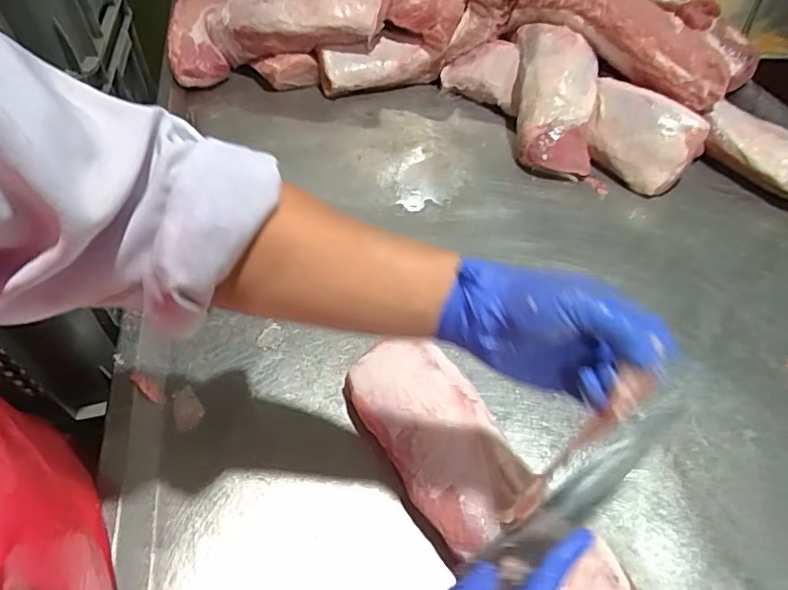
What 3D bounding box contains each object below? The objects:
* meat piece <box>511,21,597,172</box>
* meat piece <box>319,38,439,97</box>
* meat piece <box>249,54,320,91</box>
[{"bbox_3d":[0.282,-0.359,0.894,0.132,0.086,0.324,3,71,0],"label":"meat piece"},{"bbox_3d":[-0.031,-0.452,1.022,0.235,0.078,0.068,-12,52,-11],"label":"meat piece"},{"bbox_3d":[-0.217,-0.436,1.018,0.133,0.067,0.034,6,51,3],"label":"meat piece"}]

